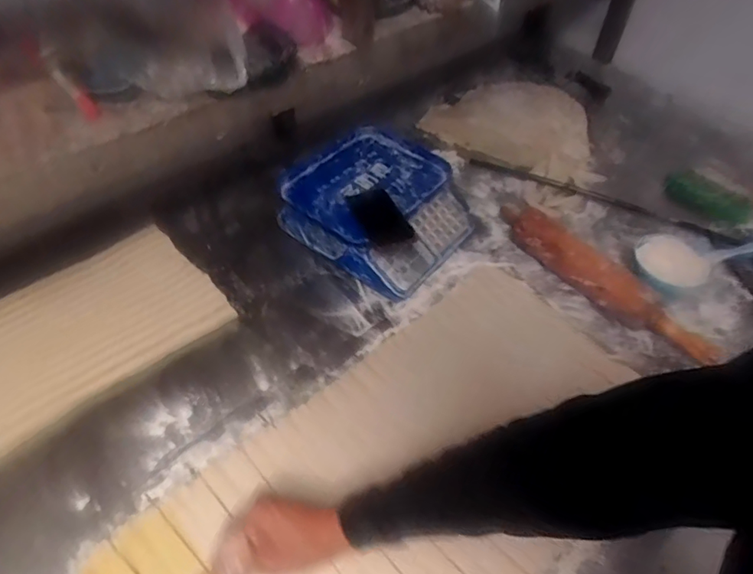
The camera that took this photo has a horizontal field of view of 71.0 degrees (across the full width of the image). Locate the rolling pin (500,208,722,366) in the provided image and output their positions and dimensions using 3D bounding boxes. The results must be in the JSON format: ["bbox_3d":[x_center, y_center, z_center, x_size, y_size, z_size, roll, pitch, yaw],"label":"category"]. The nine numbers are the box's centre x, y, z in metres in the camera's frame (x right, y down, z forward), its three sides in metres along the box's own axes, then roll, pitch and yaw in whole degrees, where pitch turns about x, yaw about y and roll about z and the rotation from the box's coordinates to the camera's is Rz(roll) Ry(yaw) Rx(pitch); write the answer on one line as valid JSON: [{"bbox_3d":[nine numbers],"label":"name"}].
[{"bbox_3d":[0.408,-0.028,0.981,0.081,0.070,0.463,-31,58,-27],"label":"rolling pin"}]

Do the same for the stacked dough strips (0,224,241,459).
[{"bbox_3d":[-0.518,0.085,0.841,0.505,0.032,0.303,-33,59,-28],"label":"stacked dough strips"}]

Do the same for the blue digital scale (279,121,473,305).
[{"bbox_3d":[0.007,-0.159,1.036,0.321,0.110,0.306,29,53,20],"label":"blue digital scale"}]

